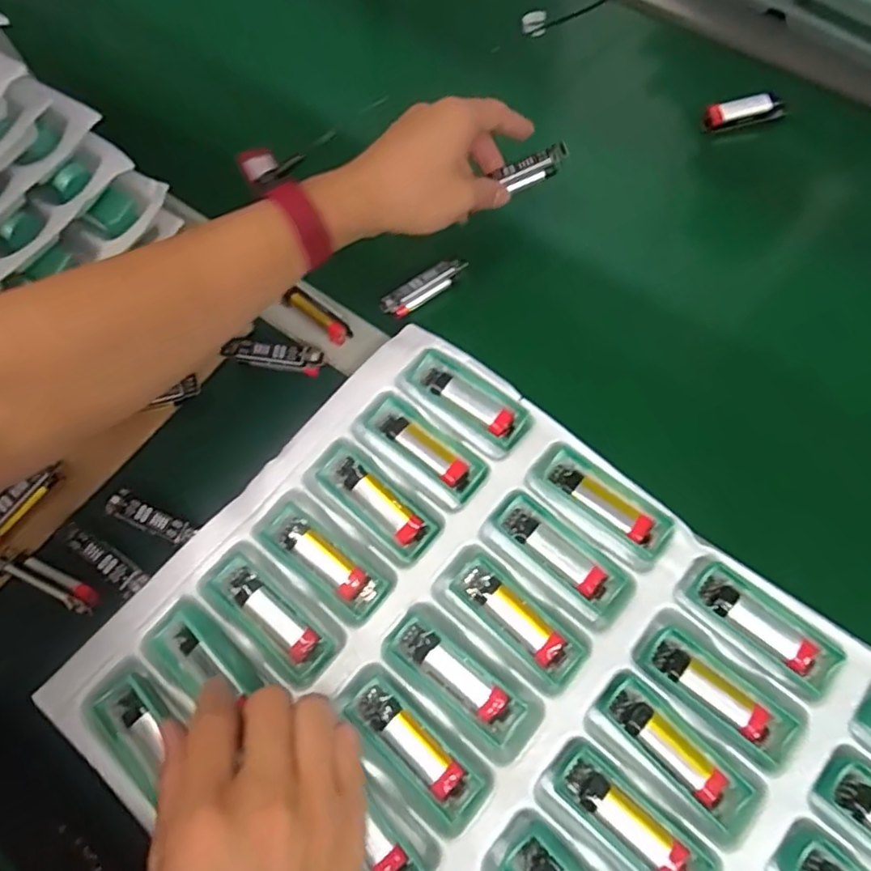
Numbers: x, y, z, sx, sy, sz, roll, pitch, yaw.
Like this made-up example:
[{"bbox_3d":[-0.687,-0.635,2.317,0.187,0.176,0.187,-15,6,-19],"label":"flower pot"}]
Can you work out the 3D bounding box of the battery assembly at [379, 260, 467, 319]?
[{"bbox_3d":[-0.009,-0.109,0.458,0.066,0.012,0.016,-32,71,-9],"label":"battery assembly"}]

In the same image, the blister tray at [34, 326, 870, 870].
[{"bbox_3d":[0.056,0.170,0.332,0.446,0.018,0.310,39,76,15],"label":"blister tray"}]

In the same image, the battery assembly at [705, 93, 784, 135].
[{"bbox_3d":[0.249,-0.261,0.506,0.058,0.017,0.019,-9,69,-1],"label":"battery assembly"}]

